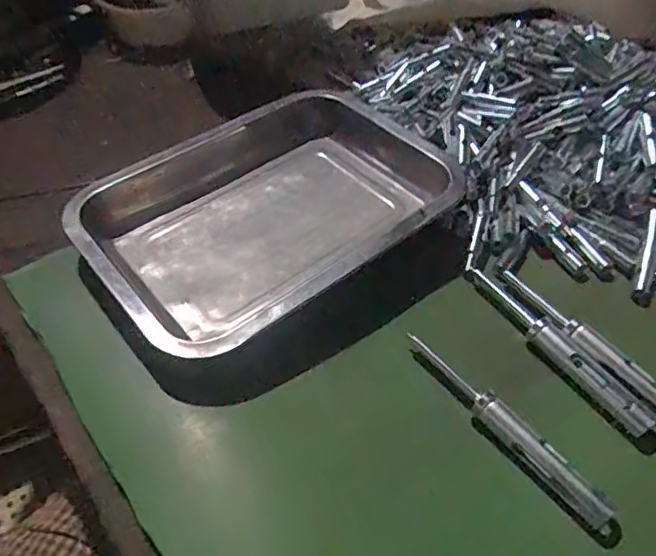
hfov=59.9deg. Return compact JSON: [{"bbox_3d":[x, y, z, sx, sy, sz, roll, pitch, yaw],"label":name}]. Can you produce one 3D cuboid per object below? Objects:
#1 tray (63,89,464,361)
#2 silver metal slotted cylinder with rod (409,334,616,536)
[{"bbox_3d":[-0.040,-0.050,0.426,0.263,0.047,0.189,-31,58,-25],"label":"tray"},{"bbox_3d":[0.102,0.085,0.328,0.015,0.017,0.140,-34,59,-26],"label":"silver metal slotted cylinder with rod"}]

